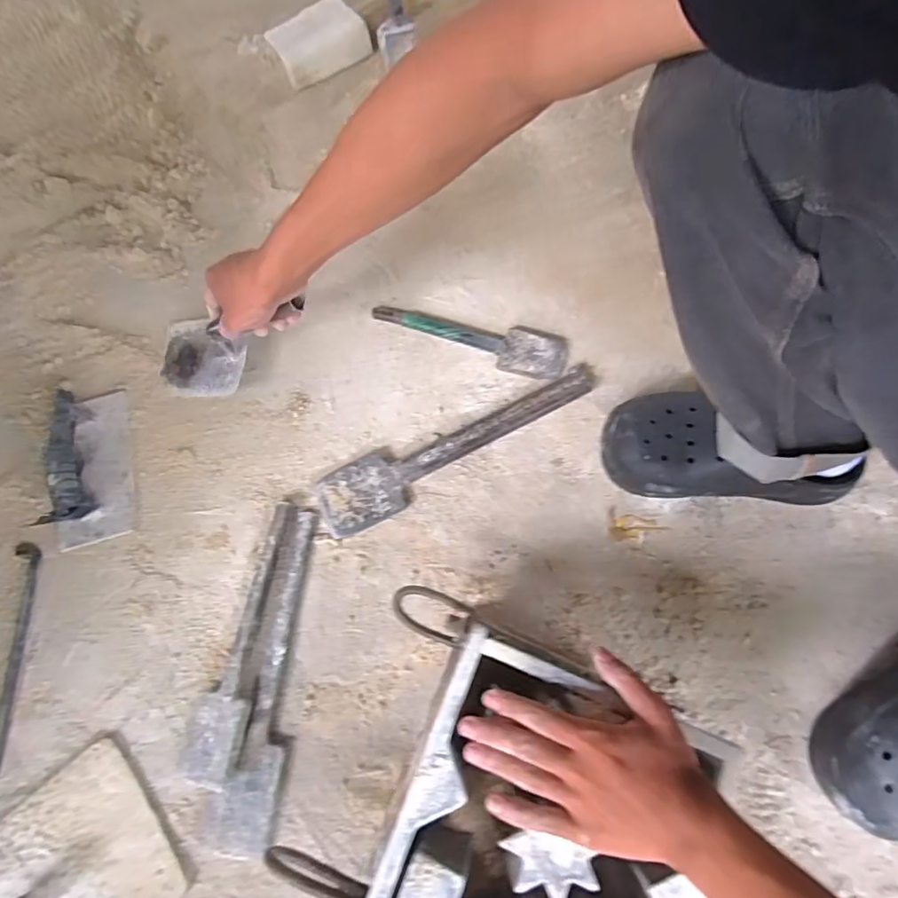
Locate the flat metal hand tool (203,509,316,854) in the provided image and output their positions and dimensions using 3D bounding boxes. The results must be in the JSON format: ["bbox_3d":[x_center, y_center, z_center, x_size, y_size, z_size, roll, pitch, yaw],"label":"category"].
[{"bbox_3d":[-0.181,0.223,0.534,0.064,0.016,0.322,6,72,4],"label":"flat metal hand tool"}]

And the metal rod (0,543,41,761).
[{"bbox_3d":[-0.465,0.219,0.554,0.025,0.008,0.234,-6,72,0],"label":"metal rod"}]

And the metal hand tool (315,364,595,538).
[{"bbox_3d":[0.012,-0.008,0.601,0.346,0.024,0.074,-26,73,-7],"label":"metal hand tool"}]

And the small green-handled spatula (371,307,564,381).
[{"bbox_3d":[0.022,-0.134,0.642,0.242,0.022,0.061,13,72,6],"label":"small green-handled spatula"}]

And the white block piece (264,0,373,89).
[{"bbox_3d":[-0.198,-0.632,0.814,0.146,0.067,0.071,-27,73,-7],"label":"white block piece"}]

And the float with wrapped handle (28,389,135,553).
[{"bbox_3d":[-0.413,0.010,0.588,0.078,0.065,0.180,-8,72,-1],"label":"float with wrapped handle"}]

